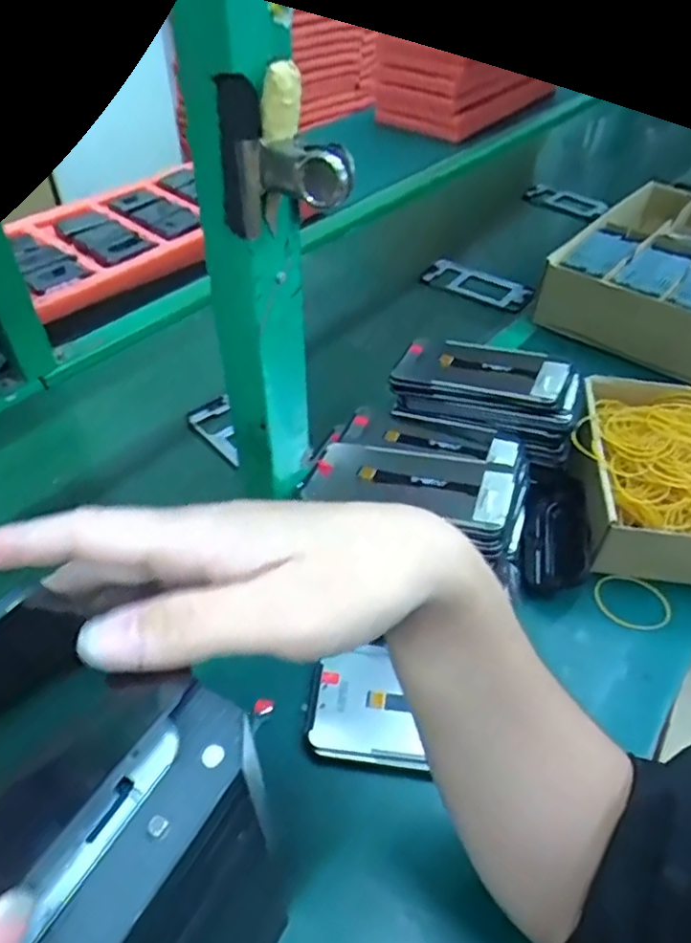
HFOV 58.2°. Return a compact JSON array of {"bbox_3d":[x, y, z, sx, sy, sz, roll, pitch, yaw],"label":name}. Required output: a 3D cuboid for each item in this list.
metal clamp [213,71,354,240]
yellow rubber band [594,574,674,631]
[{"bbox_3d":[-0.027,-0.150,0.305,0.065,0.072,0.020,21,48,18],"label":"metal clamp"},{"bbox_3d":[0.238,0.108,0.514,0.062,0.008,0.046,20,52,11],"label":"yellow rubber band"}]

